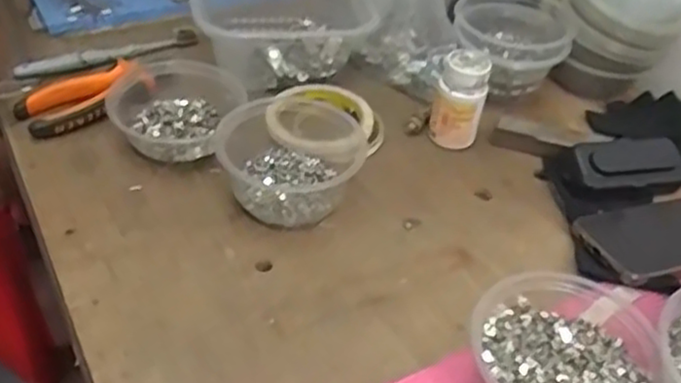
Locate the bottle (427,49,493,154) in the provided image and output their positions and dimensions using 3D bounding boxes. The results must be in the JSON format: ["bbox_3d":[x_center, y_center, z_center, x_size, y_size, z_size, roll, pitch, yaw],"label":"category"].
[{"bbox_3d":[0.108,-0.083,0.649,0.044,0.084,0.043,12,43,7],"label":"bottle"}]

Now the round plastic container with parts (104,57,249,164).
[{"bbox_3d":[-0.146,-0.071,0.630,0.117,0.047,0.119,2,43,-4],"label":"round plastic container with parts"}]

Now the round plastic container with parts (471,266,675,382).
[{"bbox_3d":[0.133,0.110,0.444,0.109,0.065,0.113,3,42,-3],"label":"round plastic container with parts"}]

